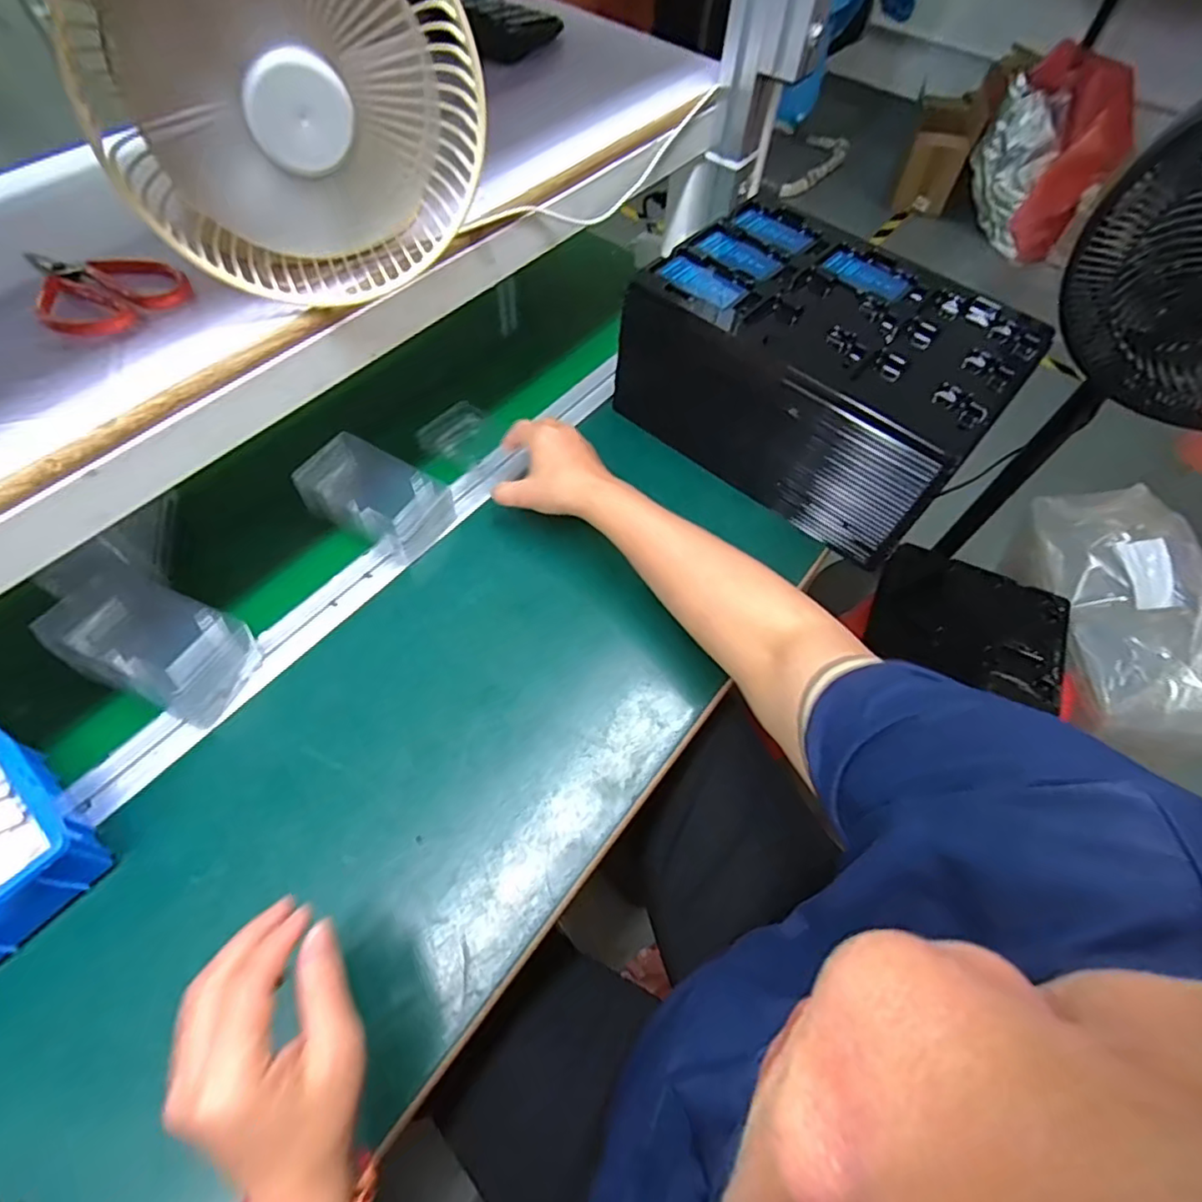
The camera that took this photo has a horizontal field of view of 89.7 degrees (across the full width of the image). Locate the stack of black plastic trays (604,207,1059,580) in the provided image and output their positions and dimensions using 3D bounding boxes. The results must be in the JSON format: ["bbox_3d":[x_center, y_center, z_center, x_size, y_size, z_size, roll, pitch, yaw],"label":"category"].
[{"bbox_3d":[0.212,-0.227,0.611,0.331,0.150,0.228,39,65,16],"label":"stack of black plastic trays"}]

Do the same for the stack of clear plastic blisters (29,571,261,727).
[{"bbox_3d":[-0.358,0.033,0.487,0.128,0.066,0.085,23,61,8],"label":"stack of clear plastic blisters"}]

